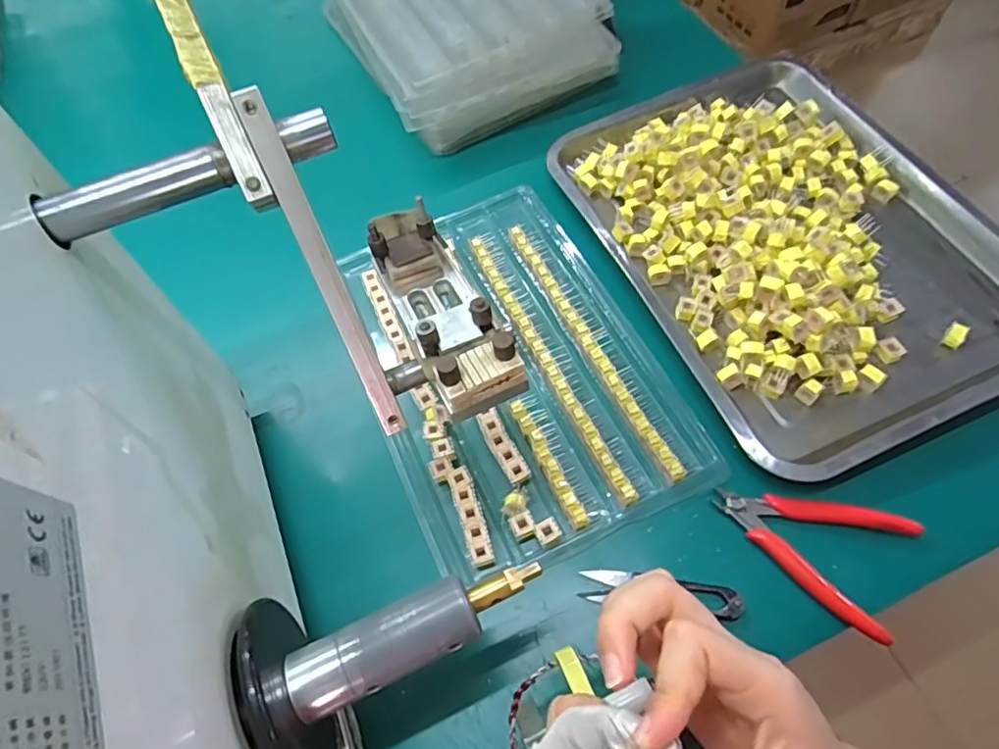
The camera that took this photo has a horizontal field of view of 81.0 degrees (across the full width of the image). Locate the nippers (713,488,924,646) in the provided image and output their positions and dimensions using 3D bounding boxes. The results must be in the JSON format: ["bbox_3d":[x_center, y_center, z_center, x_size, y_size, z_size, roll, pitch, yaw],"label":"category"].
[{"bbox_3d":[0.205,0.110,0.388,0.117,0.009,0.080,24,65,16],"label":"nippers"}]

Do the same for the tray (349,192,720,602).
[{"bbox_3d":[0.002,-0.015,0.474,0.211,0.021,0.318,-23,62,-9],"label":"tray"}]

